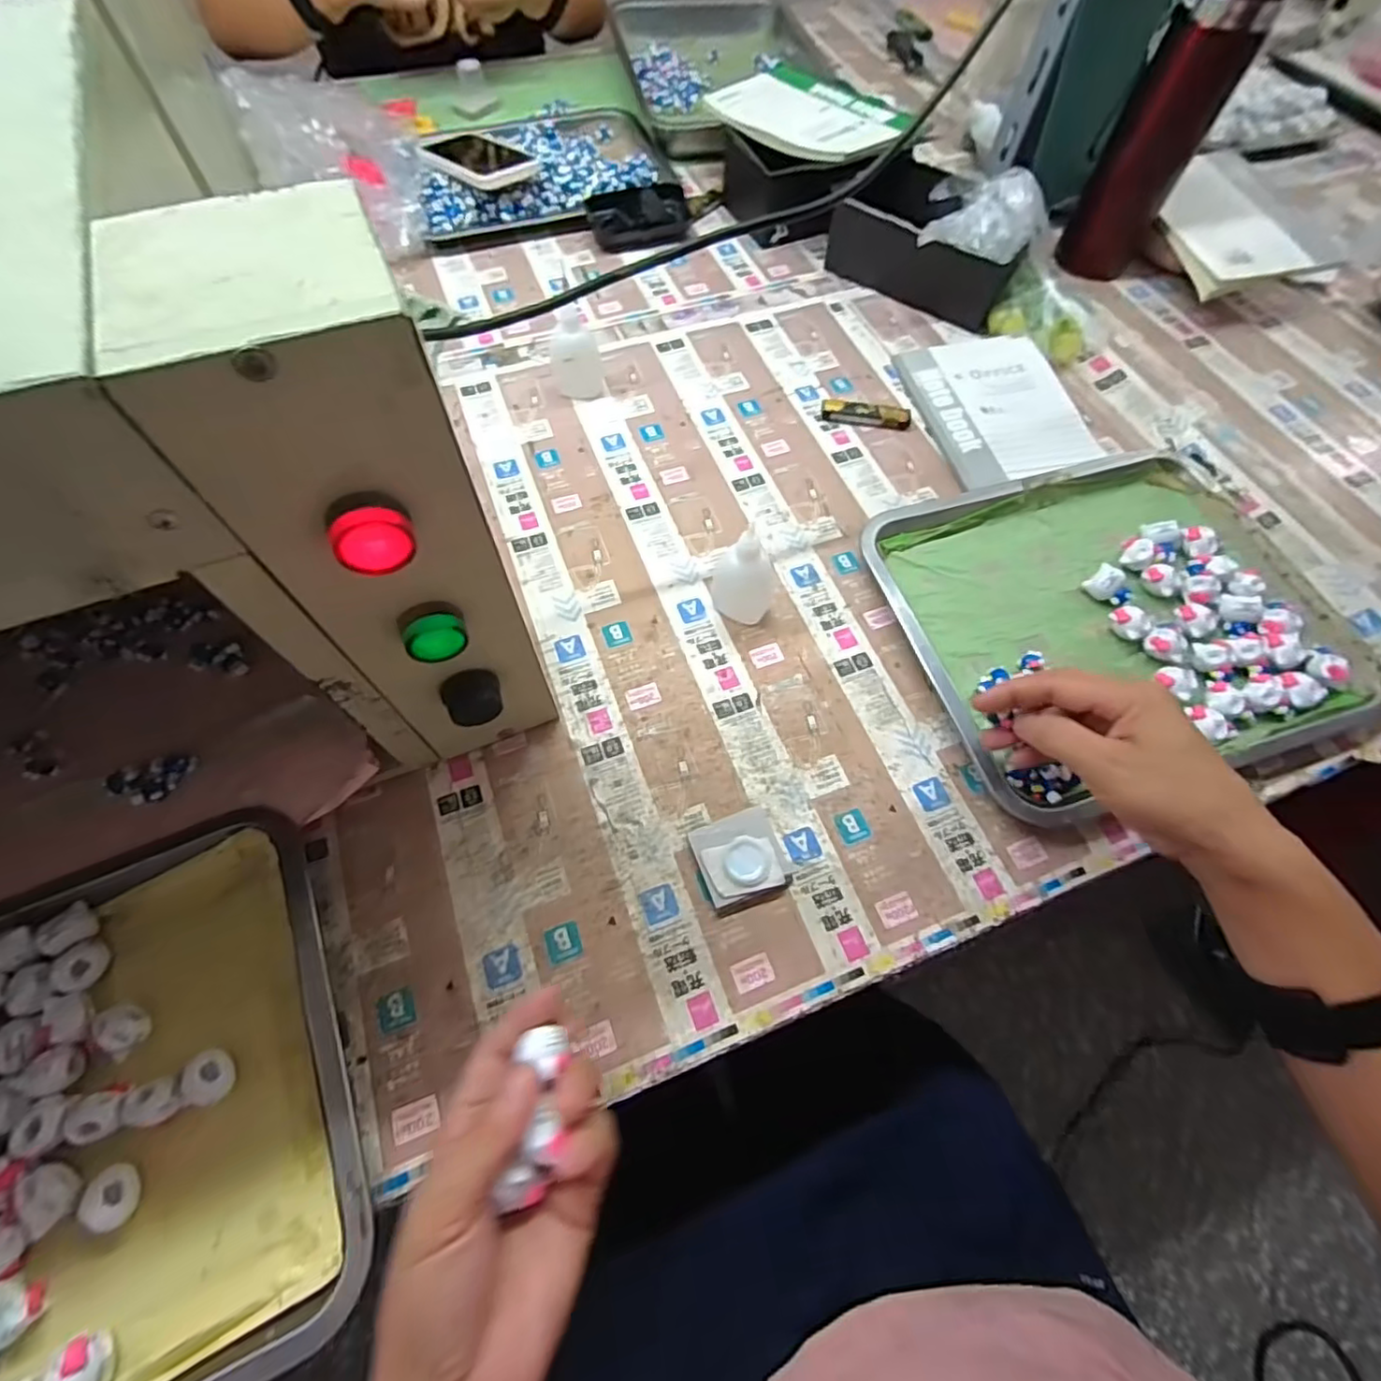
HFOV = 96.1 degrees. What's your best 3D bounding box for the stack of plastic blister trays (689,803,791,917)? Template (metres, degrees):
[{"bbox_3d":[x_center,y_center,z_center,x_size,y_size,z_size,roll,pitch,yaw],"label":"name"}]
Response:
[{"bbox_3d":[0.030,0.102,0.378,0.050,0.017,0.051,-18,66,-10],"label":"stack of plastic blister trays"}]

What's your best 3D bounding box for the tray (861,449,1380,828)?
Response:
[{"bbox_3d":[0.307,-0.060,0.463,0.295,0.022,0.259,-14,66,-9],"label":"tray"}]

